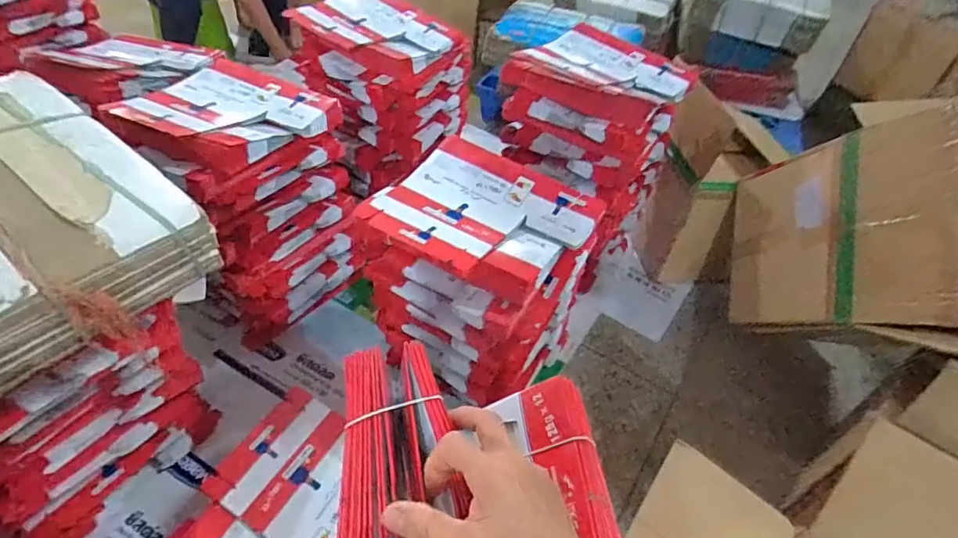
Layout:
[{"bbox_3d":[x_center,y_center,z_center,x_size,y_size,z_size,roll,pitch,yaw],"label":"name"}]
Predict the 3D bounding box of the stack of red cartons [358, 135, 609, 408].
[{"bbox_3d":[-0.005,0.031,1.149,0.354,0.447,0.342,30,49,22],"label":"stack of red cartons"}]

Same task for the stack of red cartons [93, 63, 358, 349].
[{"bbox_3d":[-0.517,-0.157,1.250,0.360,0.458,0.347,30,49,21],"label":"stack of red cartons"}]

